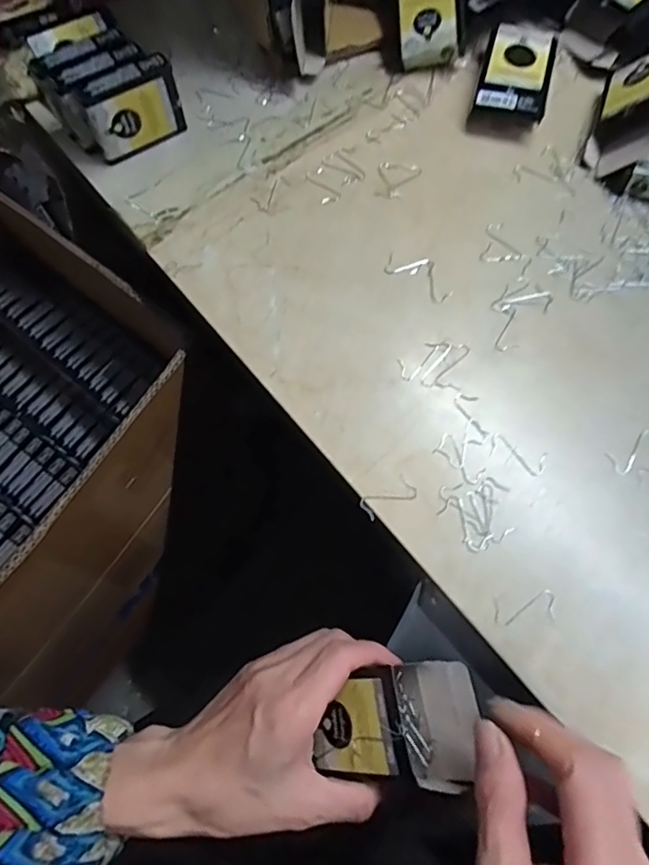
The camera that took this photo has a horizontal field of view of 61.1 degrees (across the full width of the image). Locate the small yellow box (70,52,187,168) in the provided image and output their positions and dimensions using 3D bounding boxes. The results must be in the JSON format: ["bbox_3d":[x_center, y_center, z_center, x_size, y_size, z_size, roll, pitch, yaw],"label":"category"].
[{"bbox_3d":[-0.146,-0.247,0.425,0.072,0.059,0.021,-33,70,-12],"label":"small yellow box"}]

